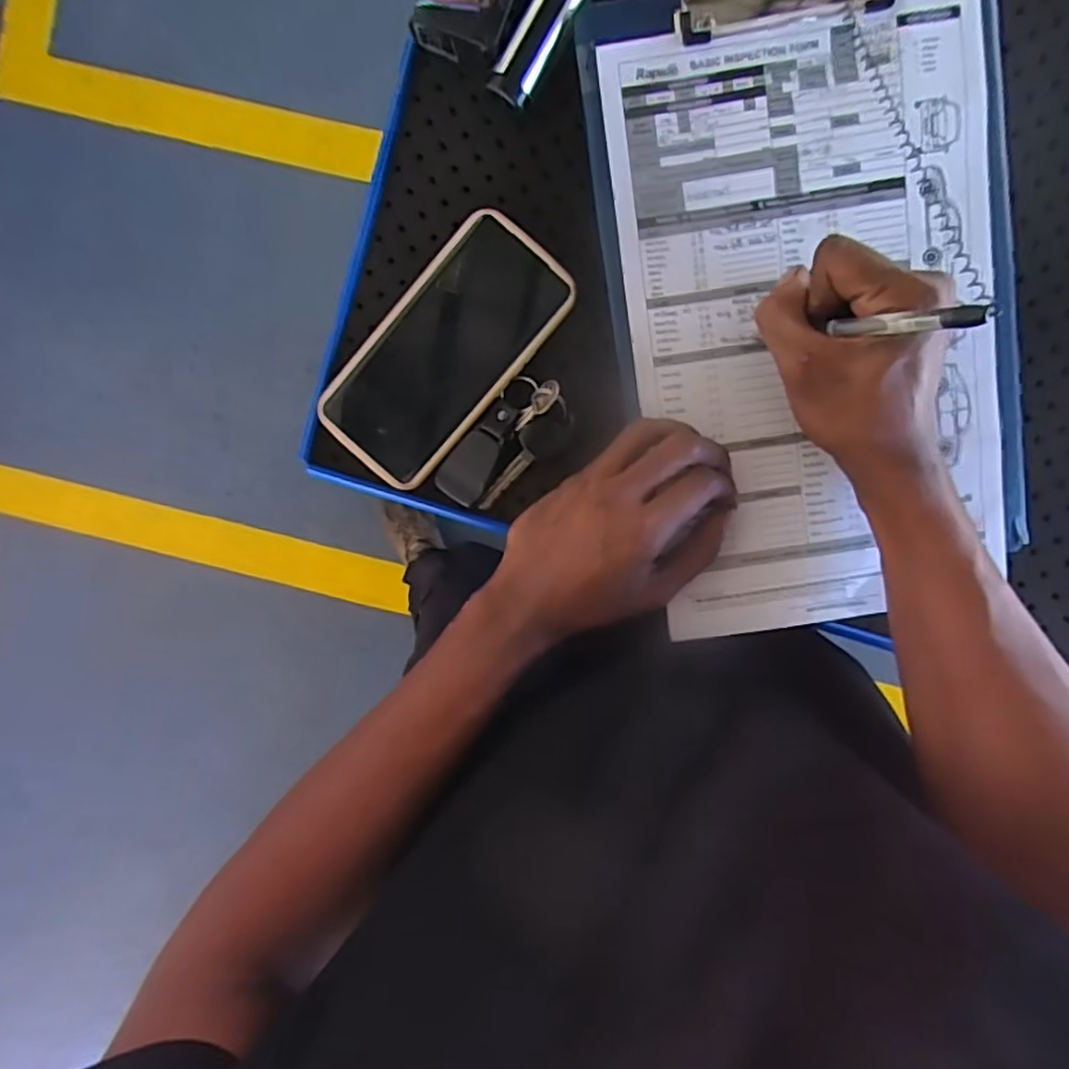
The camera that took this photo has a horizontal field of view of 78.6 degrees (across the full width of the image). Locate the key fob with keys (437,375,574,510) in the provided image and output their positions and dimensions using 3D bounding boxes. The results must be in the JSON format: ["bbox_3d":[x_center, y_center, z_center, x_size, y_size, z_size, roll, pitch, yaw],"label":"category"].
[{"bbox_3d":[-0.018,-0.055,0.403,0.047,0.016,0.091,38,96,-1],"label":"key fob with keys"}]

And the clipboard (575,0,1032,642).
[{"bbox_3d":[0.166,-0.130,0.385,0.227,0.023,0.364,-9,95,4],"label":"clipboard"}]

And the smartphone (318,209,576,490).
[{"bbox_3d":[-0.055,-0.112,0.406,0.082,0.011,0.167,41,96,-1],"label":"smartphone"}]

